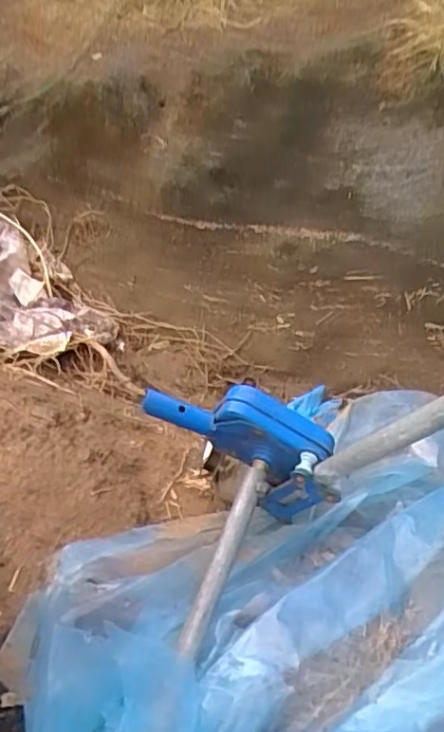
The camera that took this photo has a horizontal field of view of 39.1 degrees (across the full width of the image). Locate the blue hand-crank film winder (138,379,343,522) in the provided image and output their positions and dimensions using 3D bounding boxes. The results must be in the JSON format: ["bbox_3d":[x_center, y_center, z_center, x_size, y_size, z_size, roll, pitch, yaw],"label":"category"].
[{"bbox_3d":[0.029,0.100,0.769,0.237,0.141,0.088,13,53,15],"label":"blue hand-crank film winder"}]

